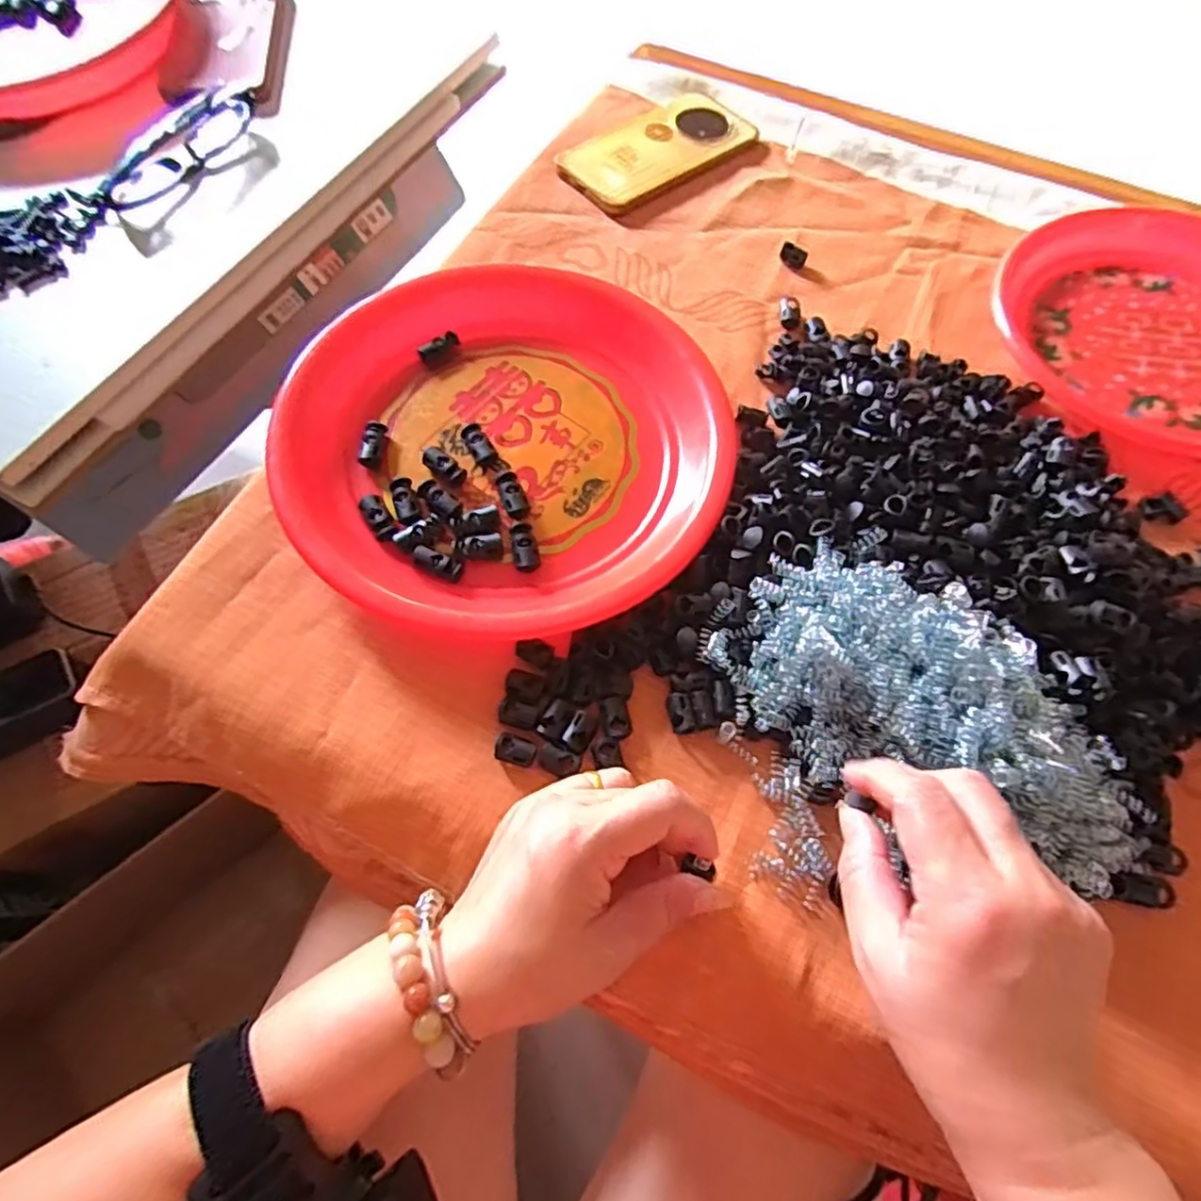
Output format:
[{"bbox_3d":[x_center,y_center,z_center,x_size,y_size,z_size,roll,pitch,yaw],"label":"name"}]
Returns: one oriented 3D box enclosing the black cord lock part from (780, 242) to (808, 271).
[{"bbox_3d":[0.141,-0.253,0.483,0.020,0.008,0.015,25,70,7],"label":"black cord lock part"}]

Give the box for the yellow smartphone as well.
[{"bbox_3d":[0.046,-0.358,0.524,0.158,0.009,0.077,-38,73,-17],"label":"yellow smartphone"}]

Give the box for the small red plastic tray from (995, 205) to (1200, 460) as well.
[{"bbox_3d":[0.387,-0.184,0.444,0.199,0.035,0.185,-2,66,-3],"label":"small red plastic tray"}]

